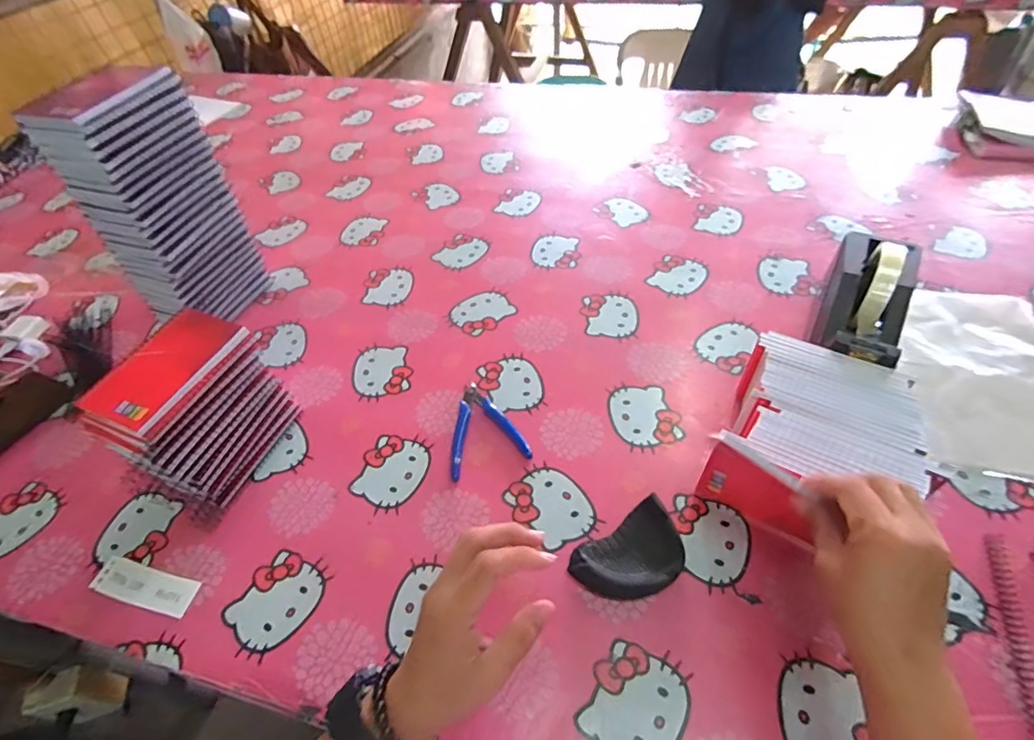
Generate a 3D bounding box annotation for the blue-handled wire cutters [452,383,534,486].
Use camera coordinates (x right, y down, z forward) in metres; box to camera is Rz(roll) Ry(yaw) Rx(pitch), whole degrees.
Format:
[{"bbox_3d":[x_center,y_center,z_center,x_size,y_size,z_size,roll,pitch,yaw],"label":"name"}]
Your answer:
[{"bbox_3d":[-0.040,0.061,0.549,0.084,0.008,0.110,-15,51,-7],"label":"blue-handled wire cutters"}]

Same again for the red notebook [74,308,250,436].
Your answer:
[{"bbox_3d":[-0.329,-0.005,0.469,0.078,0.014,0.129,16,54,18],"label":"red notebook"}]

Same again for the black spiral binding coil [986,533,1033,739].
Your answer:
[{"bbox_3d":[0.397,0.204,0.397,0.015,0.010,0.154,13,53,16],"label":"black spiral binding coil"}]

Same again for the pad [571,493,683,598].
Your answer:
[{"bbox_3d":[0.101,0.168,0.441,0.099,0.025,0.065,-28,54,-16],"label":"pad"}]

